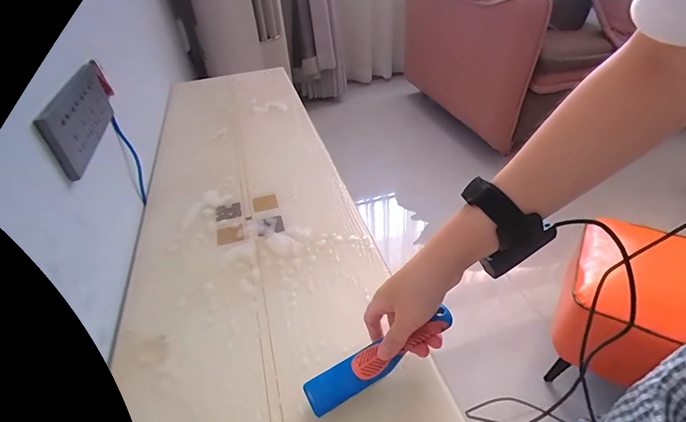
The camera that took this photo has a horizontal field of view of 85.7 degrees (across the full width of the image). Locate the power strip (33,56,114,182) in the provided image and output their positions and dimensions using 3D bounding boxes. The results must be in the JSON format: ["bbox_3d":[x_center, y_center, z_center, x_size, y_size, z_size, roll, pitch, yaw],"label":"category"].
[{"bbox_3d":[-0.337,-0.132,0.479,0.015,0.079,0.236,-13,40,-11],"label":"power strip"}]

